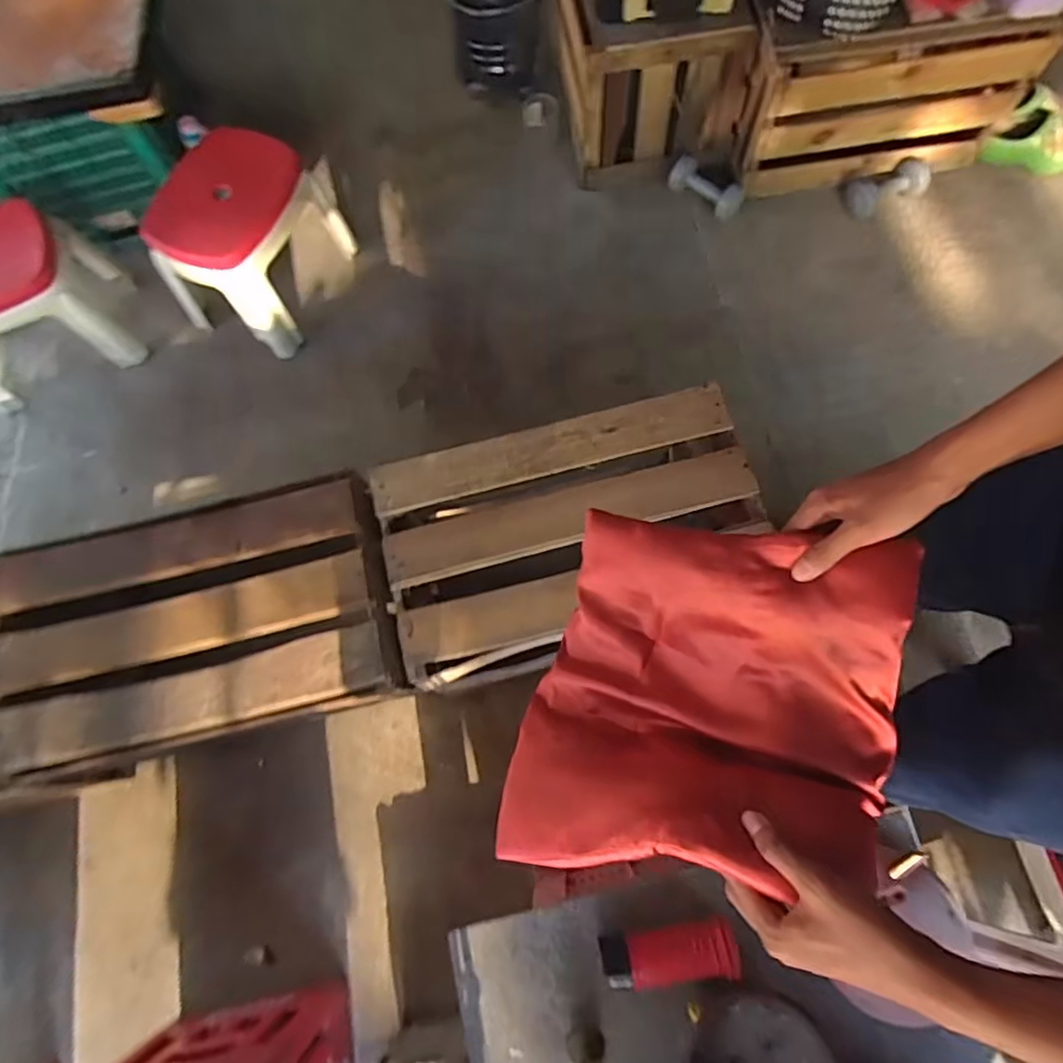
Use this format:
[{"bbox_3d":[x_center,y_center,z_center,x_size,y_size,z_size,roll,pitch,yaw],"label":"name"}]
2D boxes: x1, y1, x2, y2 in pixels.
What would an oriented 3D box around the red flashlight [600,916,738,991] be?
[{"bbox_3d":[0.163,0.500,0.745,0.159,0.058,0.051,-5,73,1],"label":"red flashlight"}]

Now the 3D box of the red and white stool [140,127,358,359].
[{"bbox_3d":[-0.627,-0.647,1.373,0.276,0.290,0.329,19,75,8],"label":"red and white stool"}]

